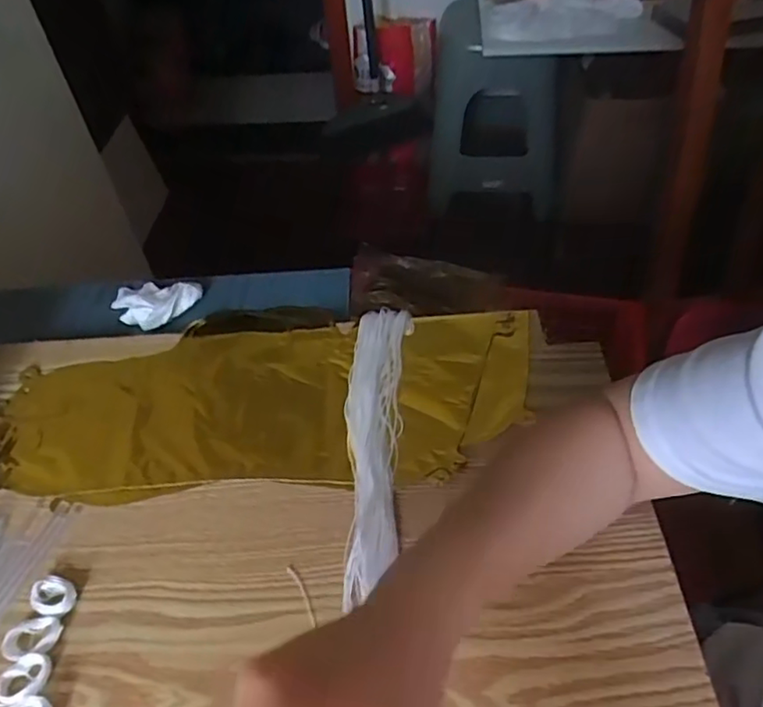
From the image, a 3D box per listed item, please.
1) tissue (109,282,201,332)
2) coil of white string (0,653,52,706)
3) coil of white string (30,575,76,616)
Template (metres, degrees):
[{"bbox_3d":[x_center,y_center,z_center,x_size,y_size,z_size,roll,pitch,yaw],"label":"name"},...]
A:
[{"bbox_3d":[-0.218,-0.048,0.590,0.085,0.020,0.055,0,48,6],"label":"tissue"},{"bbox_3d":[-0.211,0.191,0.366,0.030,0.009,0.029,-3,48,3],"label":"coil of white string"},{"bbox_3d":[-0.208,0.154,0.397,0.030,0.009,0.023,9,49,14],"label":"coil of white string"}]

